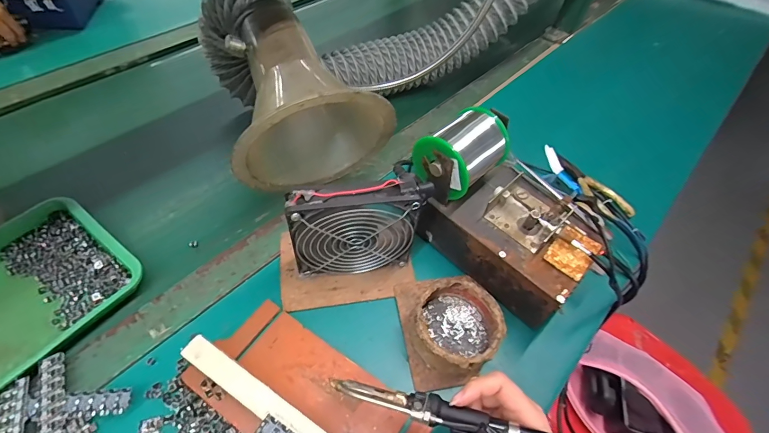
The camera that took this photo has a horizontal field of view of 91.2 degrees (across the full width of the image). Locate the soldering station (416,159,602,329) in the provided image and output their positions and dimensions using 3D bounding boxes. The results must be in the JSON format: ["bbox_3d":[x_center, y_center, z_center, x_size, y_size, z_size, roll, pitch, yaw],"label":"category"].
[{"bbox_3d":[0.139,0.016,0.410,0.107,0.082,0.158,-37,63,-27],"label":"soldering station"}]

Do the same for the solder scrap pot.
[{"bbox_3d":[0.069,0.106,0.368,0.084,0.041,0.088,2,52,-2],"label":"solder scrap pot"}]

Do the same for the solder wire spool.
[{"bbox_3d":[0.080,-0.063,0.391,0.083,0.076,0.068,-37,65,-28],"label":"solder wire spool"}]

